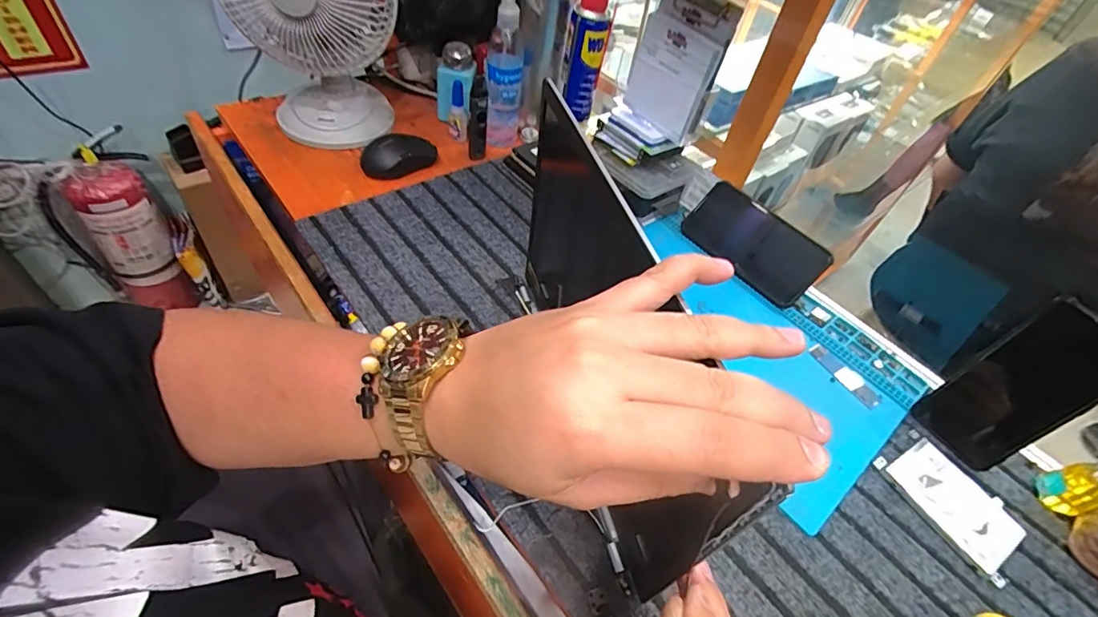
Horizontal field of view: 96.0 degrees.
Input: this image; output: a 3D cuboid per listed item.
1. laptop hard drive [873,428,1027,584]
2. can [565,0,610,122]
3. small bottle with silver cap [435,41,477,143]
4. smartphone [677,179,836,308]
[{"bbox_3d":[0.355,0.167,0.432,0.073,0.006,0.111,-19,55,-26],"label":"laptop hard drive"},{"bbox_3d":[0.051,-0.333,0.649,0.045,0.169,0.041,5,48,-6],"label":"can"},{"bbox_3d":[-0.132,-0.307,0.703,0.054,0.102,0.079,-3,50,-11],"label":"small bottle with silver cap"},{"bbox_3d":[0.238,-0.077,0.579,0.162,0.010,0.078,46,104,26],"label":"smartphone"}]

